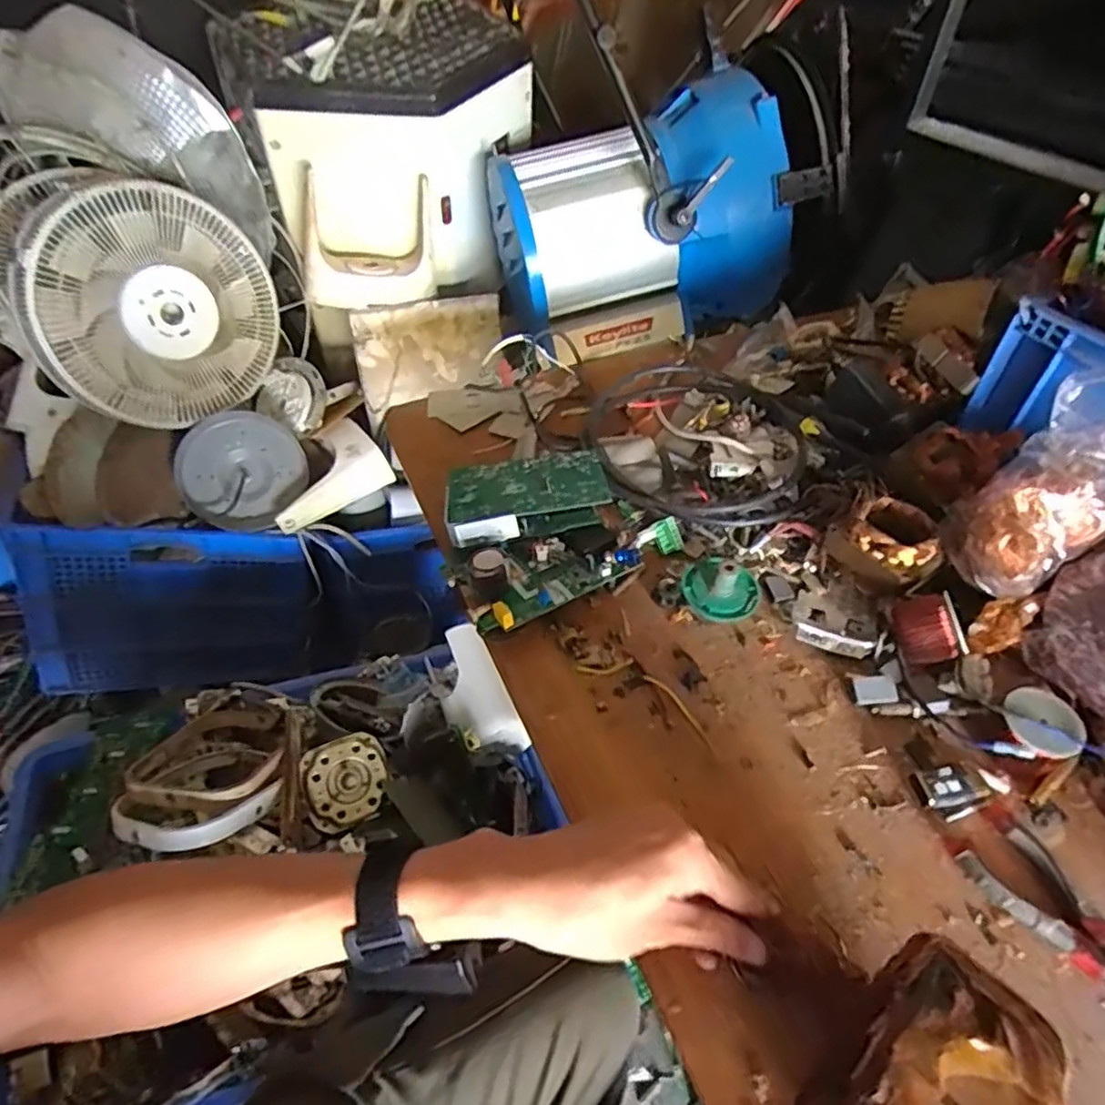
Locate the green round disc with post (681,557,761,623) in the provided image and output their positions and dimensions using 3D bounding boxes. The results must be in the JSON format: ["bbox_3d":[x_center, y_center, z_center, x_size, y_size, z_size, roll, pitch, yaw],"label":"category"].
[{"bbox_3d":[0.148,0.024,0.594,0.068,0.035,0.062,17,47,12],"label":"green round disc with post"}]

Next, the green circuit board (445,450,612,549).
[{"bbox_3d":[-0.026,-0.050,0.648,0.150,0.049,0.088,-6,47,-10],"label":"green circuit board"}]

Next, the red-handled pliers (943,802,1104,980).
[{"bbox_3d":[0.317,0.234,0.416,0.056,0.014,0.158,-15,49,-18],"label":"red-handled pliers"}]

